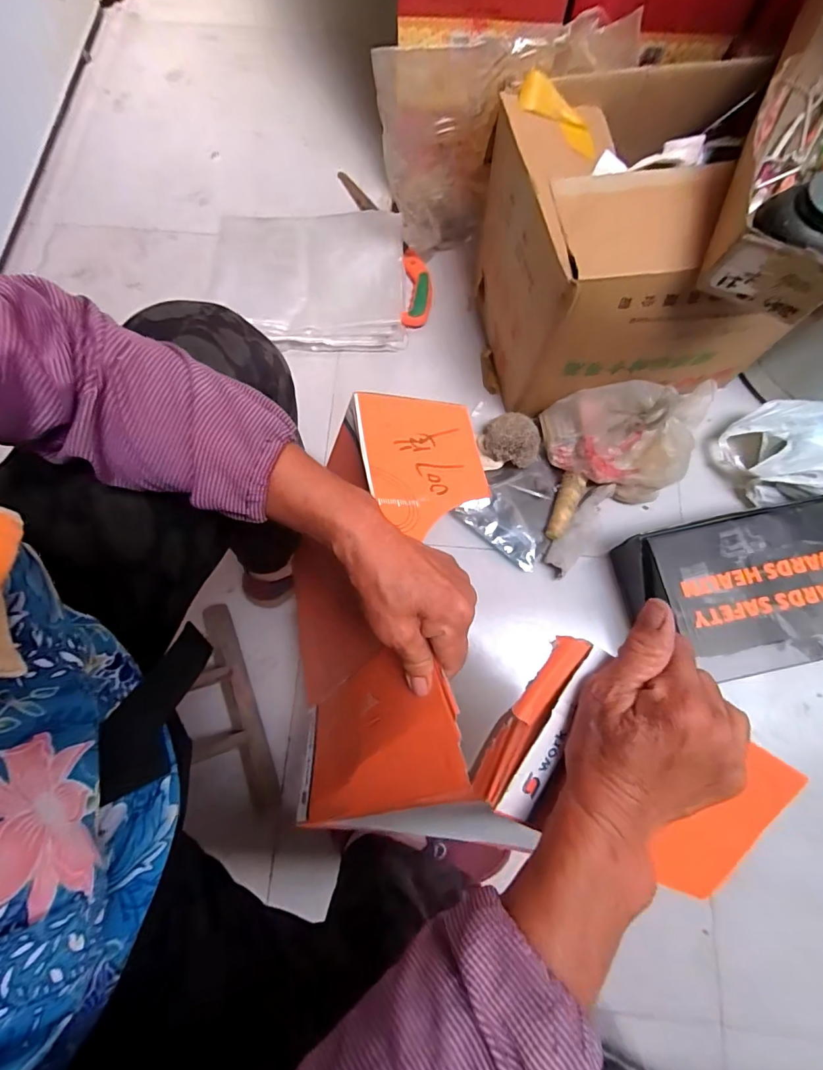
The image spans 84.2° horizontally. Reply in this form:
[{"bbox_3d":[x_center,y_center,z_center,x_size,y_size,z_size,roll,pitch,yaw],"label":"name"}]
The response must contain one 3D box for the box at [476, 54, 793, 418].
[{"bbox_3d":[0.338,-0.425,0.676,0.406,0.266,0.359,-7,75,-2],"label":"box"}]

